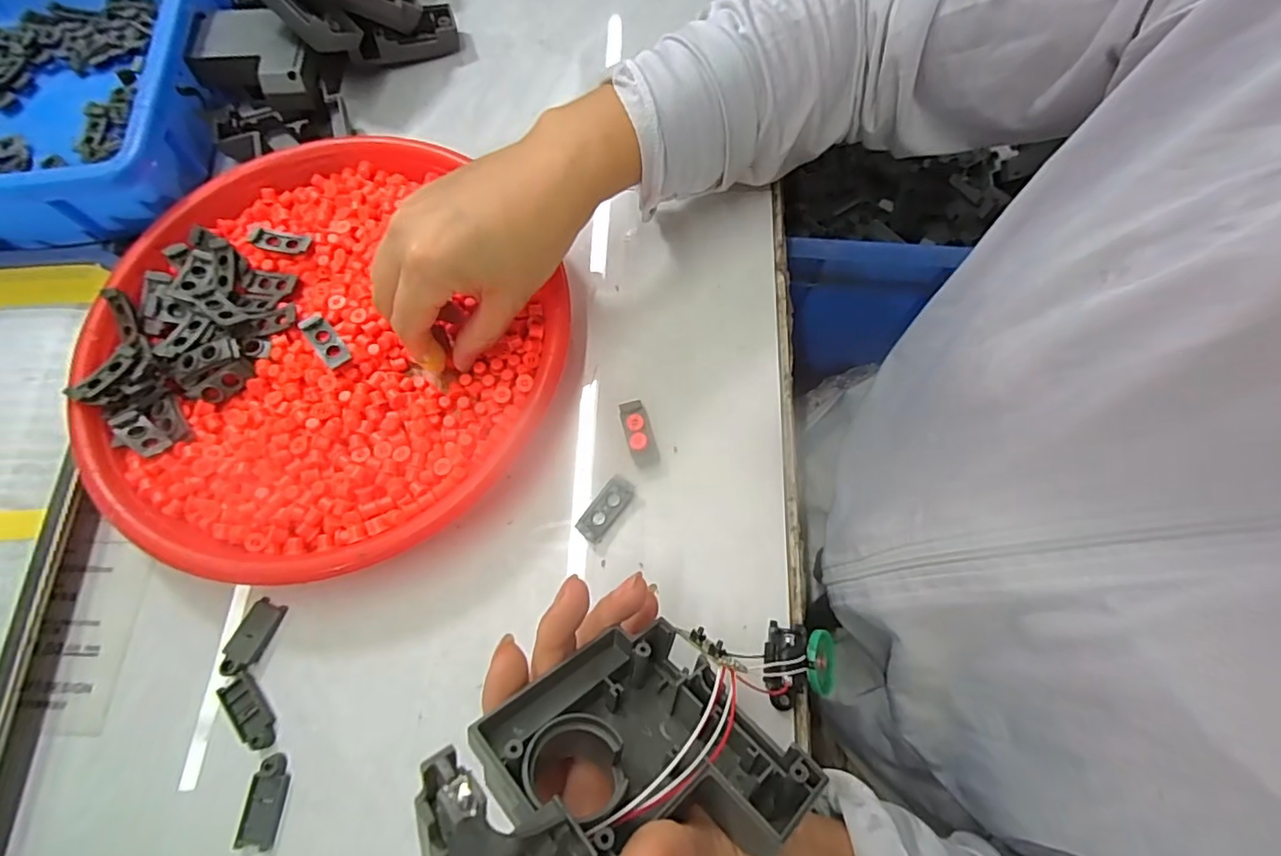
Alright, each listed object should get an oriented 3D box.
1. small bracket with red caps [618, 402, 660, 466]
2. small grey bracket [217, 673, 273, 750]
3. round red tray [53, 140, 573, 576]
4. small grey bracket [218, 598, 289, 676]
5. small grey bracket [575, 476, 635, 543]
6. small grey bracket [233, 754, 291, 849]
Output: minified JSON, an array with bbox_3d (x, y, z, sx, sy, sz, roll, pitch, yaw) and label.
[{"bbox_3d":[-0.001,0.002,0.298,0.013,0.010,0.036,-16,71,-4],"label":"small bracket with red caps"},{"bbox_3d":[-0.180,0.131,0.261,0.014,0.004,0.035,-39,74,-11],"label":"small grey bracket"},{"bbox_3d":[-0.168,-0.049,0.309,0.242,0.034,0.251,-1,71,2],"label":"round red tray"},{"bbox_3d":[-0.187,0.100,0.272,0.017,0.006,0.034,19,72,8],"label":"small grey bracket"},{"bbox_3d":[-0.018,0.041,0.287,0.014,0.007,0.033,34,75,13],"label":"small grey bracket"},{"bbox_3d":[-0.165,0.164,0.249,0.016,0.004,0.035,4,71,3],"label":"small grey bracket"}]

